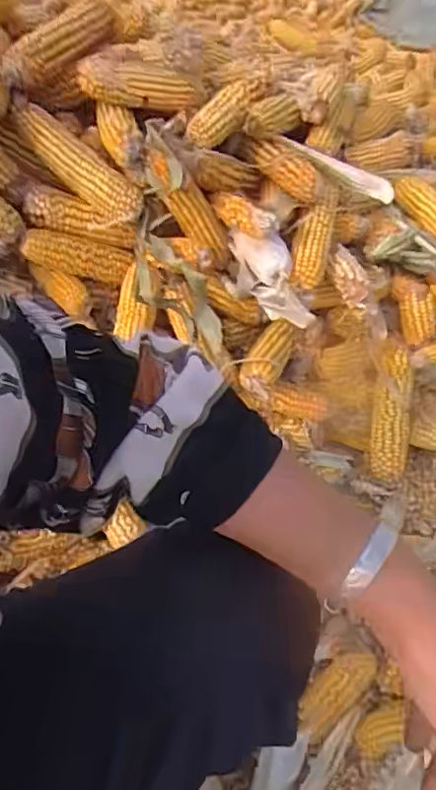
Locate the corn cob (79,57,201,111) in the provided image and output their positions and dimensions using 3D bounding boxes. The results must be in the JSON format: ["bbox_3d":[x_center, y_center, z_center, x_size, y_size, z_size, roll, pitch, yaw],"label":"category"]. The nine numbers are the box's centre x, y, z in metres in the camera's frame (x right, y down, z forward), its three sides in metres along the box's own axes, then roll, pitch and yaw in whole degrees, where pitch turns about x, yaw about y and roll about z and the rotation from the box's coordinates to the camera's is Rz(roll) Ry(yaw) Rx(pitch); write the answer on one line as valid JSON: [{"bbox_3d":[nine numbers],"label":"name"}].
[{"bbox_3d":[-0.089,-0.372,0.681,0.154,0.045,0.050,-8,46,-28],"label":"corn cob"}]

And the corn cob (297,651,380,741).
[{"bbox_3d":[0.149,0.377,0.722,0.140,0.048,0.055,-34,55,-23],"label":"corn cob"}]

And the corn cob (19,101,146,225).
[{"bbox_3d":[-0.163,-0.271,0.670,0.176,0.043,0.044,39,56,-7],"label":"corn cob"}]

